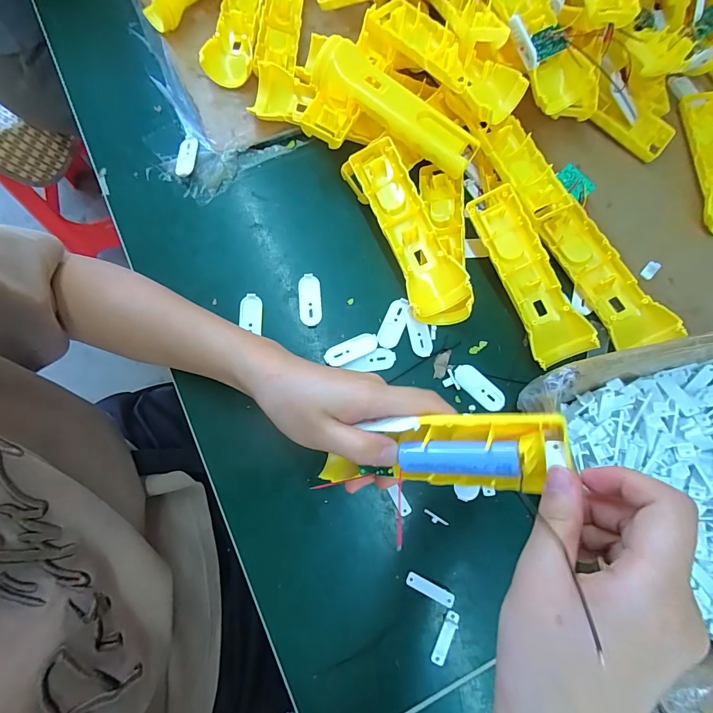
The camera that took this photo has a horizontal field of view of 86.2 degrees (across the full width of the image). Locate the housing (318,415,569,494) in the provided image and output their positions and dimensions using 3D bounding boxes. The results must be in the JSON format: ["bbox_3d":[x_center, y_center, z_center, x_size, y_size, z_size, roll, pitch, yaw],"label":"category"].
[{"bbox_3d":[0.038,0.060,0.228,0.155,0.030,0.044,-13,75,30],"label":"housing"}]

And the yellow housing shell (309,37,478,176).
[{"bbox_3d":[0.038,-0.230,0.353,0.163,0.023,0.040,33,79,-6],"label":"yellow housing shell"}]

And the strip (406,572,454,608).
[{"bbox_3d":[0.057,0.180,0.294,0.038,0.004,0.011,25,76,5],"label":"strip"}]

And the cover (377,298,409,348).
[{"bbox_3d":[0.035,-0.031,0.349,0.020,0.004,0.049,22,76,4],"label":"cover"}]

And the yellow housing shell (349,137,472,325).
[{"bbox_3d":[0.045,-0.109,0.350,0.049,0.042,0.178,-21,77,-7],"label":"yellow housing shell"}]

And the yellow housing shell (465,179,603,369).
[{"bbox_3d":[0.153,-0.072,0.339,0.046,0.037,0.160,-21,77,-7],"label":"yellow housing shell"}]

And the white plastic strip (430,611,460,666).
[{"bbox_3d":[0.067,0.212,0.286,0.011,0.004,0.038,26,76,5],"label":"white plastic strip"}]

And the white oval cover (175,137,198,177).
[{"bbox_3d":[-0.171,-0.200,0.384,0.019,0.006,0.043,6,75,0],"label":"white oval cover"}]

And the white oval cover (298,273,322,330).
[{"bbox_3d":[-0.044,-0.053,0.356,0.020,0.004,0.053,-4,75,-3],"label":"white oval cover"}]

